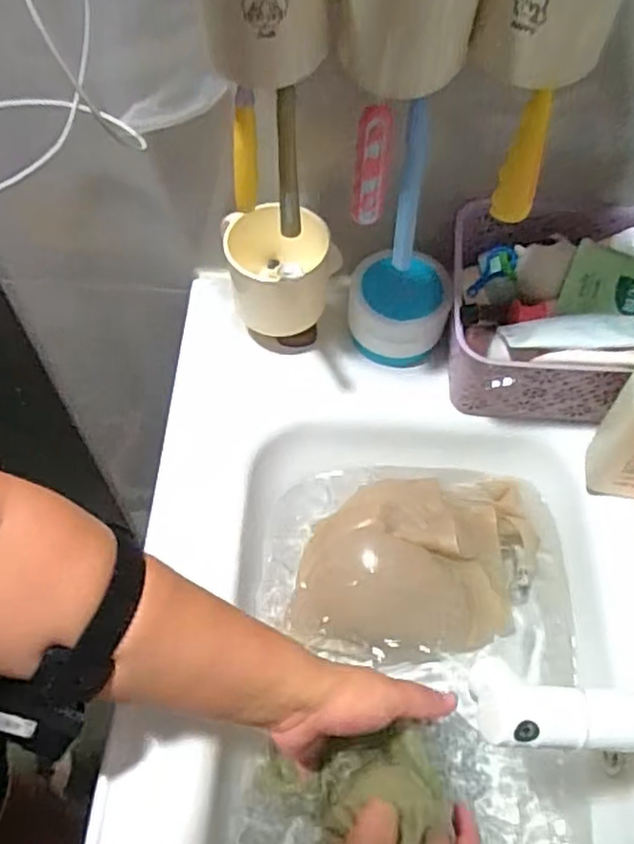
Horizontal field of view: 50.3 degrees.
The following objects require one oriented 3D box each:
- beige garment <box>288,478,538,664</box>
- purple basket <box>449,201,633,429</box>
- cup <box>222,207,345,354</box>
[{"bbox_3d":[0.087,0.124,0.583,0.207,0.056,0.147,1,58,0],"label":"beige garment"},{"bbox_3d":[0.234,-0.086,0.576,0.231,0.109,0.165,6,58,3],"label":"purple basket"},{"bbox_3d":[-0.030,-0.115,0.585,0.091,0.109,0.093,0,58,-1],"label":"cup"}]

